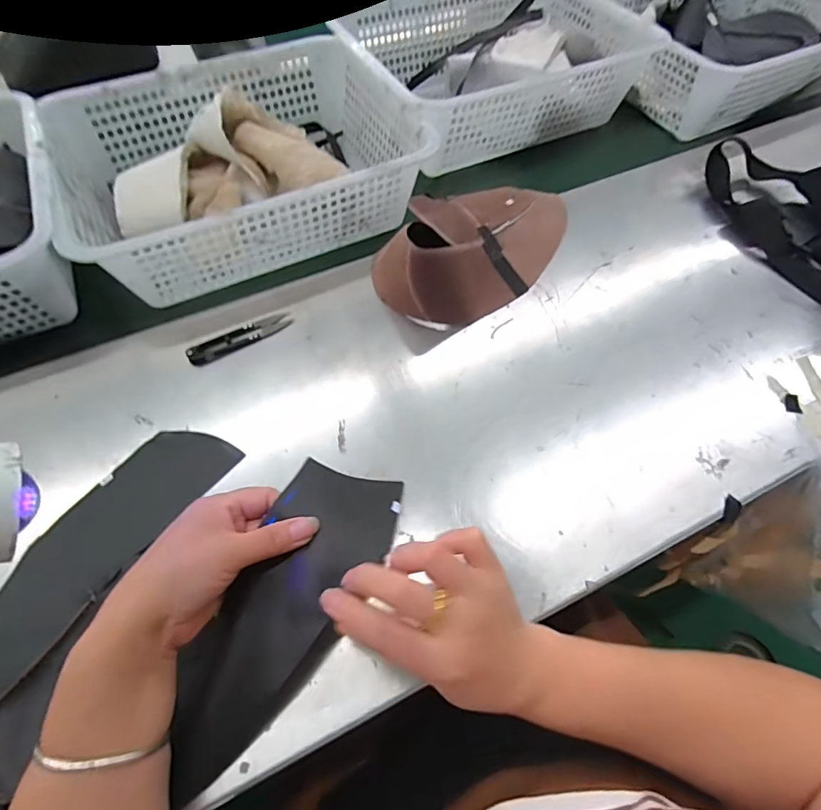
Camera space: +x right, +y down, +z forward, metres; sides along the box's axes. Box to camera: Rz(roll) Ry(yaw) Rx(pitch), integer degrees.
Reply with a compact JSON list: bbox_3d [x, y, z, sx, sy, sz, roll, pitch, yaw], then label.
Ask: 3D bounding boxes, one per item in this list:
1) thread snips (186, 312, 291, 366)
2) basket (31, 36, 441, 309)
[{"bbox_3d":[-0.166,-0.066,0.466,0.102,0.012,0.024,-29,65,-16],"label":"thread snips"},{"bbox_3d":[-0.197,-0.284,0.563,0.366,0.106,0.285,-24,64,-14],"label":"basket"}]

